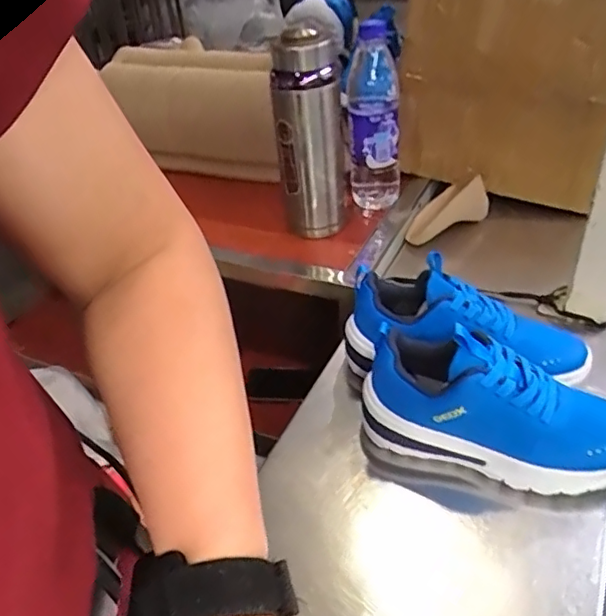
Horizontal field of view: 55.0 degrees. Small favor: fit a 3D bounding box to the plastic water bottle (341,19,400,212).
[{"bbox_3d":[0.091,-0.234,0.752,0.068,0.233,0.062,-2,38,6],"label":"plastic water bottle"}]

